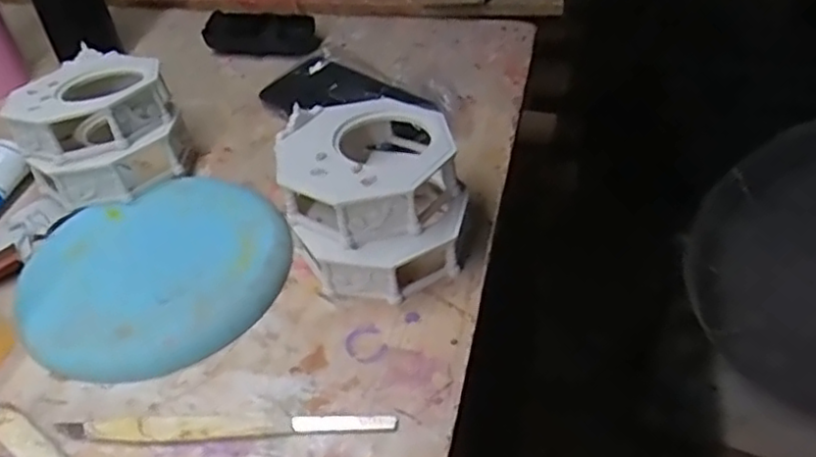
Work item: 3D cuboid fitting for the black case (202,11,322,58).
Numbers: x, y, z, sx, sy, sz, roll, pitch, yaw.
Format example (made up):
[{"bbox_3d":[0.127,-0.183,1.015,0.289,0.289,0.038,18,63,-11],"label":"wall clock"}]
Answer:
[{"bbox_3d":[-0.152,-0.201,0.709,0.110,0.028,0.038,0,42,6],"label":"black case"}]

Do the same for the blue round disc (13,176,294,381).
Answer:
[{"bbox_3d":[-0.173,0.023,0.474,0.172,0.022,0.169,-3,42,3],"label":"blue round disc"}]

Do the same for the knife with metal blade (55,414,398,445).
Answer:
[{"bbox_3d":[-0.100,0.110,0.381,0.184,0.005,0.015,-2,42,3],"label":"knife with metal blade"}]

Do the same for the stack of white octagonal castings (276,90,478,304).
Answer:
[{"bbox_3d":[-0.020,-0.025,0.471,0.124,0.072,0.140,-9,42,-4],"label":"stack of white octagonal castings"}]

